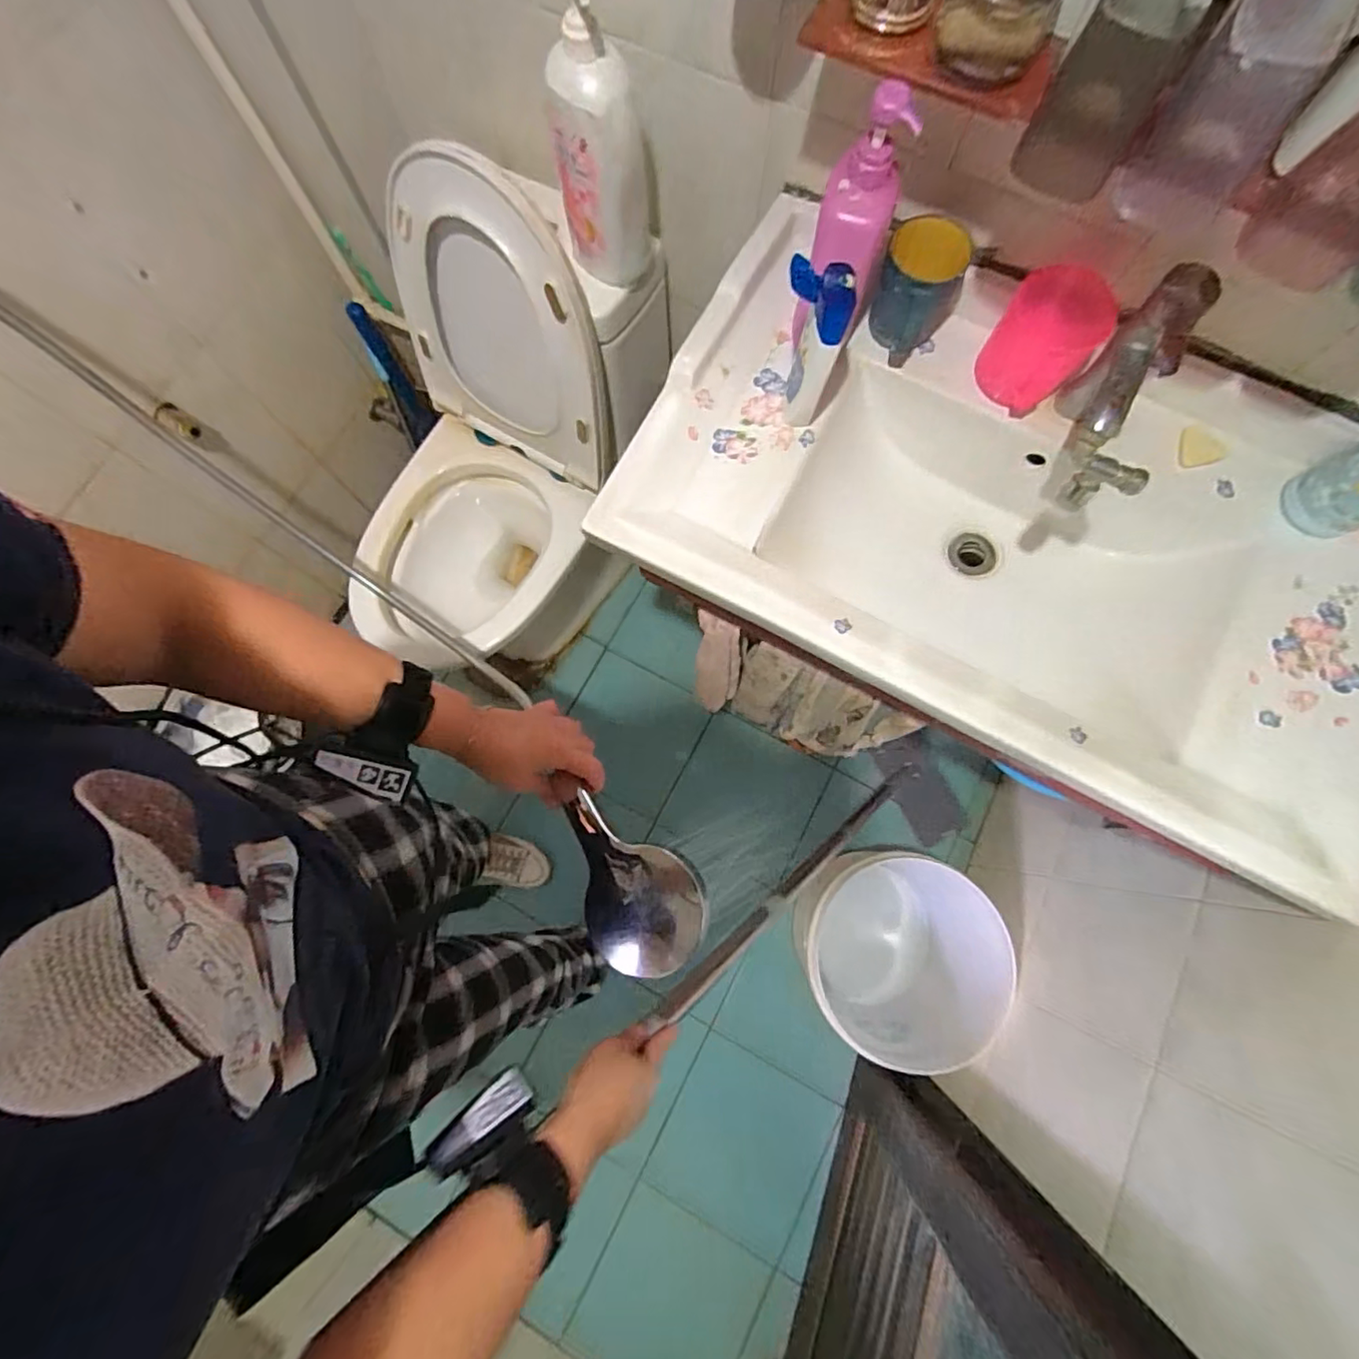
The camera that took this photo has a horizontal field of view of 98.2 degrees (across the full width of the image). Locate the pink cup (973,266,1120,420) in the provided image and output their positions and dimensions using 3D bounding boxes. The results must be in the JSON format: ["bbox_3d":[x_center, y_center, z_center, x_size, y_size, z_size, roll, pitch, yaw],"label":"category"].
[{"bbox_3d":[0.379,-0.354,0.618,0.095,0.099,0.089,0,77,1],"label":"pink cup"}]

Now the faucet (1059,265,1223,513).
[{"bbox_3d":[0.410,-0.249,0.554,0.048,0.130,0.201,22,91,6],"label":"faucet"}]

